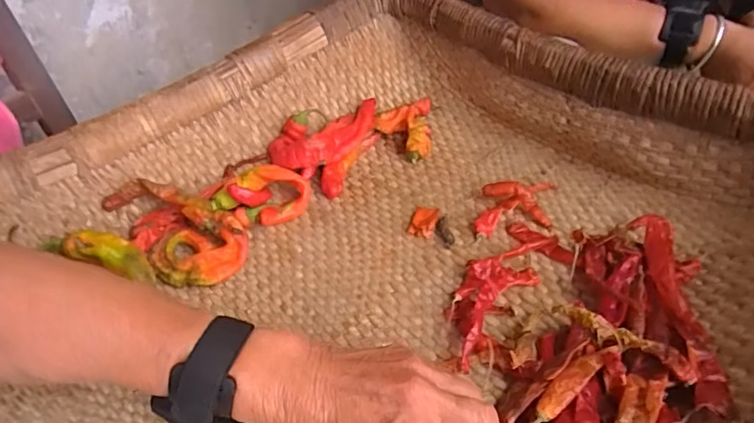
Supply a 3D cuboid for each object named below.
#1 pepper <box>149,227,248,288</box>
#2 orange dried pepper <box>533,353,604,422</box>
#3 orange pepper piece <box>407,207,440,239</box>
[{"bbox_3d":[-0.155,0.042,0.449,0.079,0.029,0.053,-20,46,-17],"label":"pepper"},{"bbox_3d":[0.122,0.114,0.327,0.066,0.018,0.015,-30,50,-26],"label":"orange dried pepper"},{"bbox_3d":[0.044,0.009,0.483,0.025,0.004,0.039,4,47,24],"label":"orange pepper piece"}]

